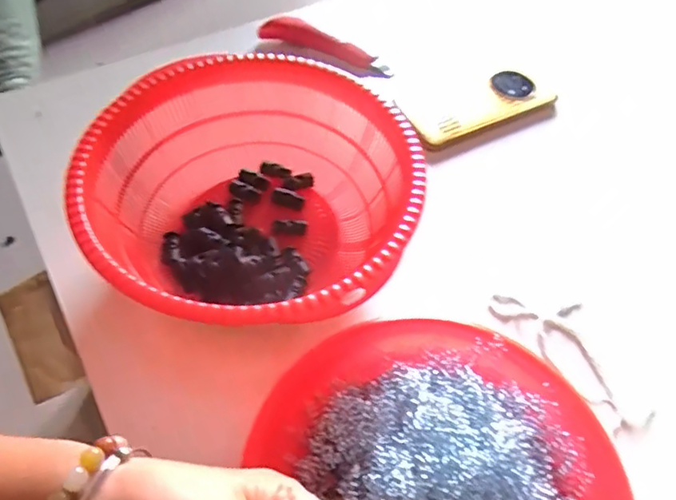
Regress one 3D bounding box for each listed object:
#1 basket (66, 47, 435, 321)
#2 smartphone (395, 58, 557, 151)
[{"bbox_3d":[-0.060,-0.035,0.407,0.228,0.088,0.233,2,55,-3],"label":"basket"},{"bbox_3d":[0.141,-0.151,0.550,0.173,0.014,0.076,-23,60,-19],"label":"smartphone"}]

